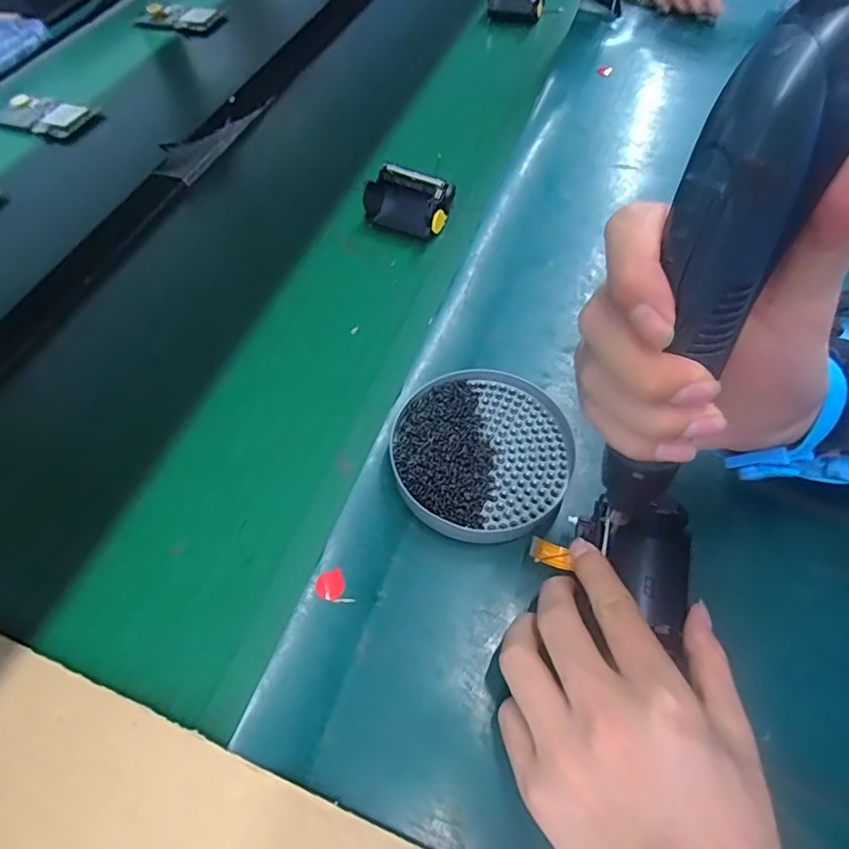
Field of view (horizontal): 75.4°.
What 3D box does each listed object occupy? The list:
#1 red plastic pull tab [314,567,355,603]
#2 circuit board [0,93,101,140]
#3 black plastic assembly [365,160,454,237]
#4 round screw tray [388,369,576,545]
[{"bbox_3d":[-0.053,0.094,0.314,0.017,0.004,0.022,-23,58,-11],"label":"red plastic pull tab"},{"bbox_3d":[-0.434,-0.353,0.627,0.115,0.012,0.063,14,59,12],"label":"circuit board"},{"bbox_3d":[-0.015,-0.198,0.485,0.073,0.031,0.047,20,60,16],"label":"black plastic assembly"},{"bbox_3d":[0.037,0.017,0.352,0.111,0.023,0.112,-2,57,2],"label":"round screw tray"}]

